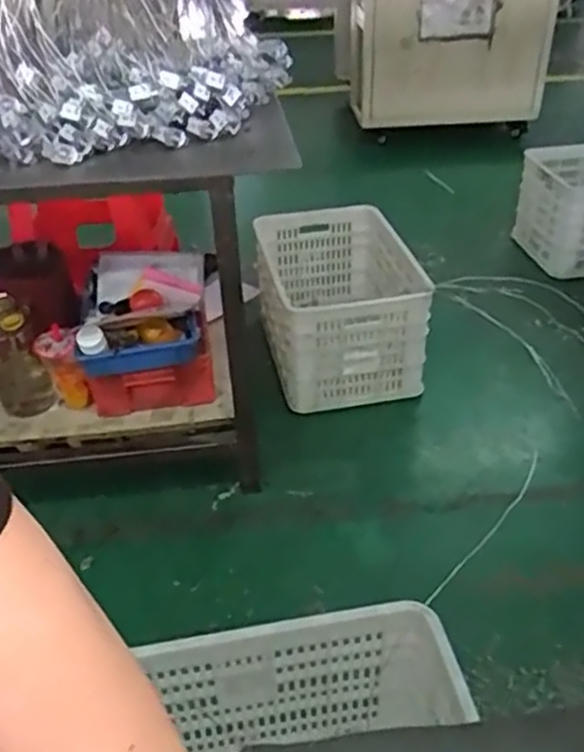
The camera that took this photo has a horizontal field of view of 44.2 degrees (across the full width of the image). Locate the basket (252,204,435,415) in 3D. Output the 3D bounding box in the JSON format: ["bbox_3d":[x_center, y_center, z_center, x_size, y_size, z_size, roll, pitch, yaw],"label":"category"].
[{"bbox_3d":[0.113,-0.186,1.883,0.367,0.297,0.503,-10,37,-9],"label":"basket"}]

